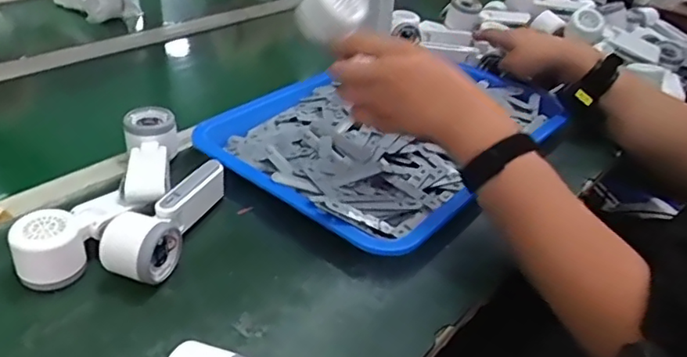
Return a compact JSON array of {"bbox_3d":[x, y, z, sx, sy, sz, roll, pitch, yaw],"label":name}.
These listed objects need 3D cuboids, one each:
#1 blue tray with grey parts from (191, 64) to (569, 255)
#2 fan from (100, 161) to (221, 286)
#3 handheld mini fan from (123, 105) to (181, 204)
[{"bbox_3d":[0.053,-0.066,0.759,0.343,0.054,0.432,24,38,28],"label":"blue tray with grey parts"},{"bbox_3d":[-0.176,0.036,0.584,0.054,0.053,0.162,9,33,8],"label":"fan"},{"bbox_3d":[-0.218,-0.023,0.647,0.056,0.044,0.164,-3,34,-11],"label":"handheld mini fan"}]

